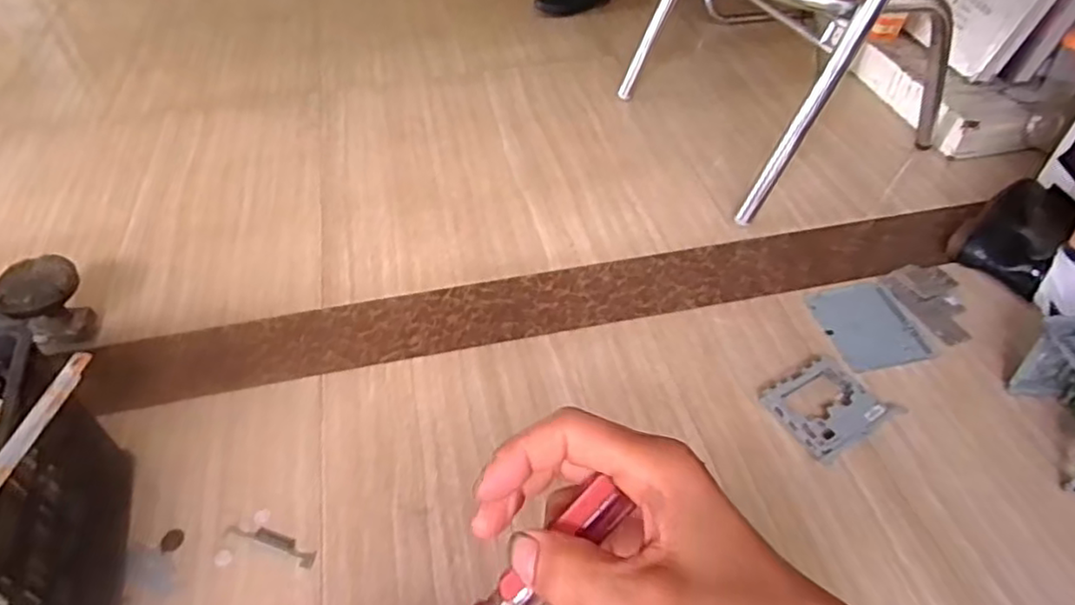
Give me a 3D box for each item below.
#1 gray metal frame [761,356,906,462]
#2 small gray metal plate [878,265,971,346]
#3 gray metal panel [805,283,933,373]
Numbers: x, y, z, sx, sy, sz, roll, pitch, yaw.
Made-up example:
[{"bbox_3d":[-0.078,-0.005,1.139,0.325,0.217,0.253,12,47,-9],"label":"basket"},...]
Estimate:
[{"bbox_3d":[0.425,0.141,0.972,0.146,0.025,0.130,-27,54,-12],"label":"gray metal frame"},{"bbox_3d":[0.652,-0.001,1.094,0.091,0.013,0.162,-25,55,2],"label":"small gray metal plate"},{"bbox_3d":[0.542,0.038,1.095,0.128,0.009,0.168,-16,51,1],"label":"gray metal panel"}]

